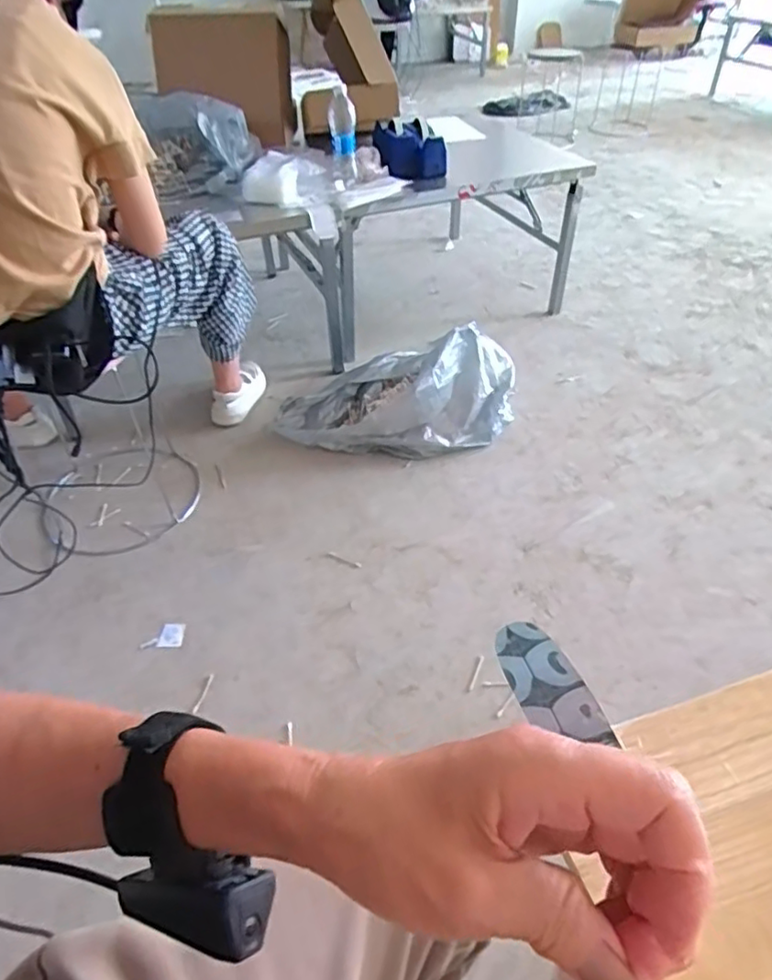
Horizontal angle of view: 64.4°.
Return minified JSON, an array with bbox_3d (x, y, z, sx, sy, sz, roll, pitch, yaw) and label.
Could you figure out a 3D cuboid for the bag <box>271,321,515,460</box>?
[{"bbox_3d":[0.028,-0.263,1.571,0.594,0.234,0.293,4,45,7],"label":"bag"}]

